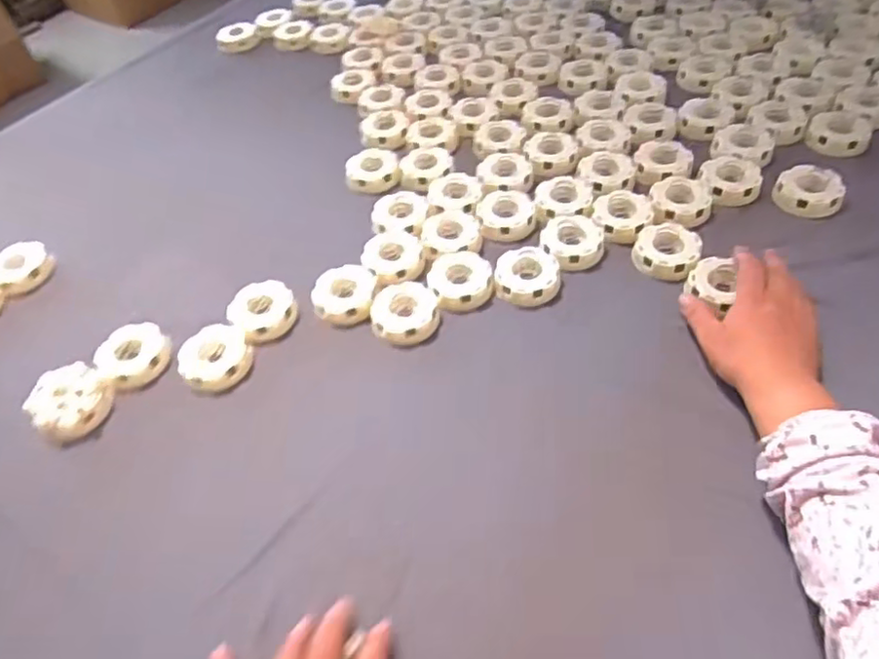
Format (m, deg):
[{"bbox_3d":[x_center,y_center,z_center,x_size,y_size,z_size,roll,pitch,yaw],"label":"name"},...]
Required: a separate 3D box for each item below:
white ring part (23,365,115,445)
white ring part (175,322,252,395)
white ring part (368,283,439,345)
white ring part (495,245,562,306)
[{"bbox_3d":[-0.346,0.069,0.595,0.069,0.026,0.070,1,56,-2],"label":"white ring part"},{"bbox_3d":[-0.221,0.029,0.623,0.067,0.024,0.077,-17,59,-14],"label":"white ring part"},{"bbox_3d":[-0.035,-0.014,0.636,0.067,0.024,0.071,2,56,-1],"label":"white ring part"},{"bbox_3d":[0.090,-0.055,0.645,0.065,0.017,0.070,12,56,6],"label":"white ring part"}]

